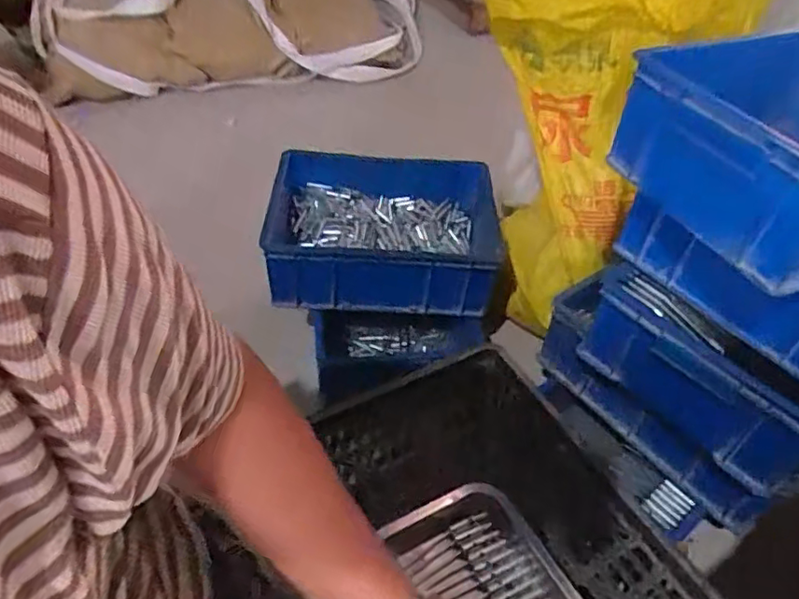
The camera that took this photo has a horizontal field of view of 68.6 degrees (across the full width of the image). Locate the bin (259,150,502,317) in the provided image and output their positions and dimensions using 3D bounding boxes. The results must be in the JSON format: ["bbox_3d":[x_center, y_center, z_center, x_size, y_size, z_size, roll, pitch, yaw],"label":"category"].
[{"bbox_3d":[-0.020,-0.130,1.114,0.429,0.133,0.311,3,45,-3],"label":"bin"}]

